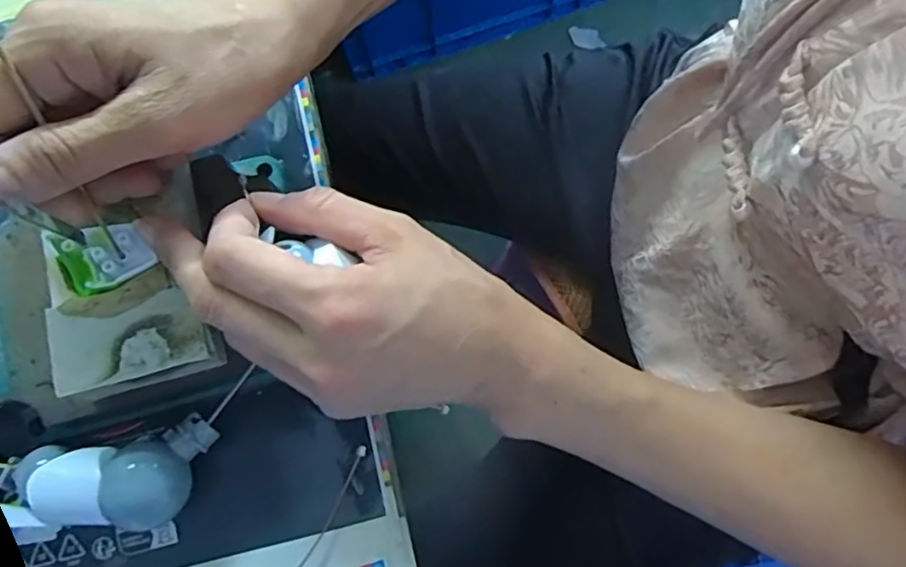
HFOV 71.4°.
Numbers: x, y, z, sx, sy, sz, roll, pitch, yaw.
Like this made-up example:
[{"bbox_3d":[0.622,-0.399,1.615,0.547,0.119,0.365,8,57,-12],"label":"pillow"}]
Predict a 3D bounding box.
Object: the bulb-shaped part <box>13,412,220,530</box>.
[{"bbox_3d":[-0.144,0.086,0.276,0.082,0.032,0.040,-13,79,-1],"label":"bulb-shaped part"}]

